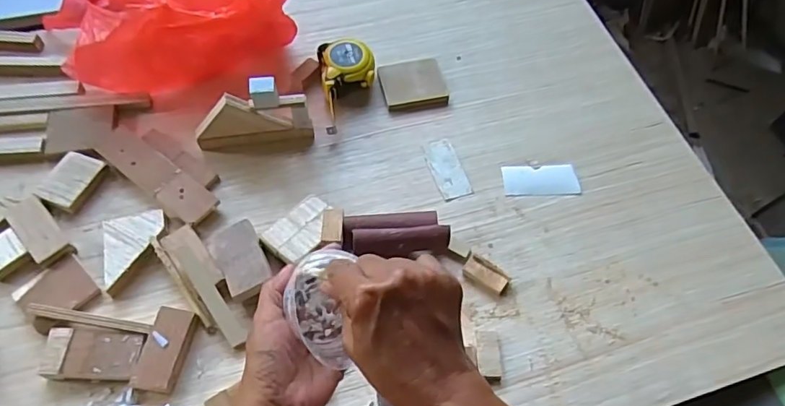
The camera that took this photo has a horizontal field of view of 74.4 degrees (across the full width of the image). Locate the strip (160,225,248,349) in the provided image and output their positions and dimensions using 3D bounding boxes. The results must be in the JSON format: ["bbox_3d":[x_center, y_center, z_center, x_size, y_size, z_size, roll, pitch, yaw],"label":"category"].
[{"bbox_3d":[-0.185,0.080,0.521,0.032,0.011,0.140,-33,67,-21],"label":"strip"}]

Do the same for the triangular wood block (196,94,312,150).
[{"bbox_3d":[-0.161,-0.096,0.596,0.131,0.063,0.019,-6,60,-7],"label":"triangular wood block"}]

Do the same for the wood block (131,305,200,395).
[{"bbox_3d":[-0.214,0.139,0.490,0.037,0.014,0.075,9,59,2],"label":"wood block"}]

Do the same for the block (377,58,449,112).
[{"bbox_3d":[0.027,-0.154,0.669,0.081,0.013,0.067,-8,60,-8],"label":"block"}]

